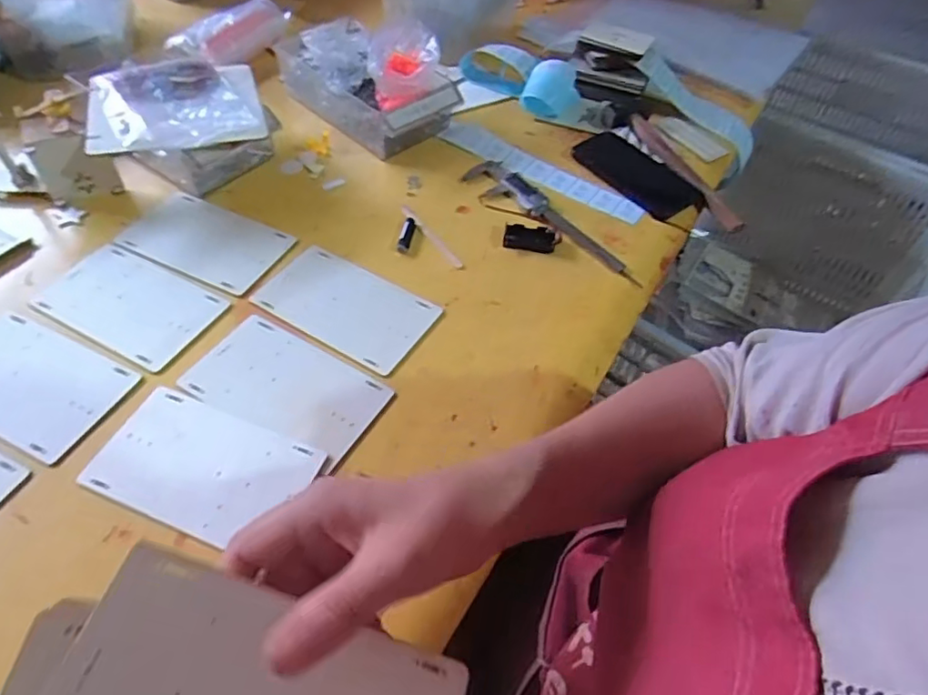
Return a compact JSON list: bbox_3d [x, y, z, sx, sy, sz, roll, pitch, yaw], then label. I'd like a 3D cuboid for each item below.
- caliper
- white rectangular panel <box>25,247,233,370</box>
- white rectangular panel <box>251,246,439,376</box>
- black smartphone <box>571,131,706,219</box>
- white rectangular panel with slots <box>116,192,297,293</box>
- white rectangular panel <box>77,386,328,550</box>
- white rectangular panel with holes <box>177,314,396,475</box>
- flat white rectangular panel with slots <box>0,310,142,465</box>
[{"bbox_3d":[0.101,-0.156,0.693,0.062,0.012,0.261,-32,60,-26],"label":"caliper"},{"bbox_3d":[-0.327,-0.043,0.581,0.168,0.004,0.103,24,54,15],"label":"white rectangular panel"},{"bbox_3d":[-0.116,-0.043,0.588,0.168,0.007,0.100,26,54,17],"label":"white rectangular panel"},{"bbox_3d":[0.220,-0.225,0.753,0.091,0.008,0.165,-29,59,-24],"label":"black smartphone"},{"bbox_3d":[-0.281,-0.118,0.645,0.171,0.009,0.102,21,53,13],"label":"white rectangular panel with slots"},{"bbox_3d":[-0.208,0.096,0.473,0.161,0.005,0.099,19,53,12],"label":"white rectangular panel"},{"bbox_3d":[-0.158,0.033,0.526,0.172,0.004,0.096,26,54,16],"label":"white rectangular panel with holes"},{"bbox_3d":[-0.389,0.027,0.519,0.178,0.004,0.100,22,53,14],"label":"flat white rectangular panel with slots"}]

